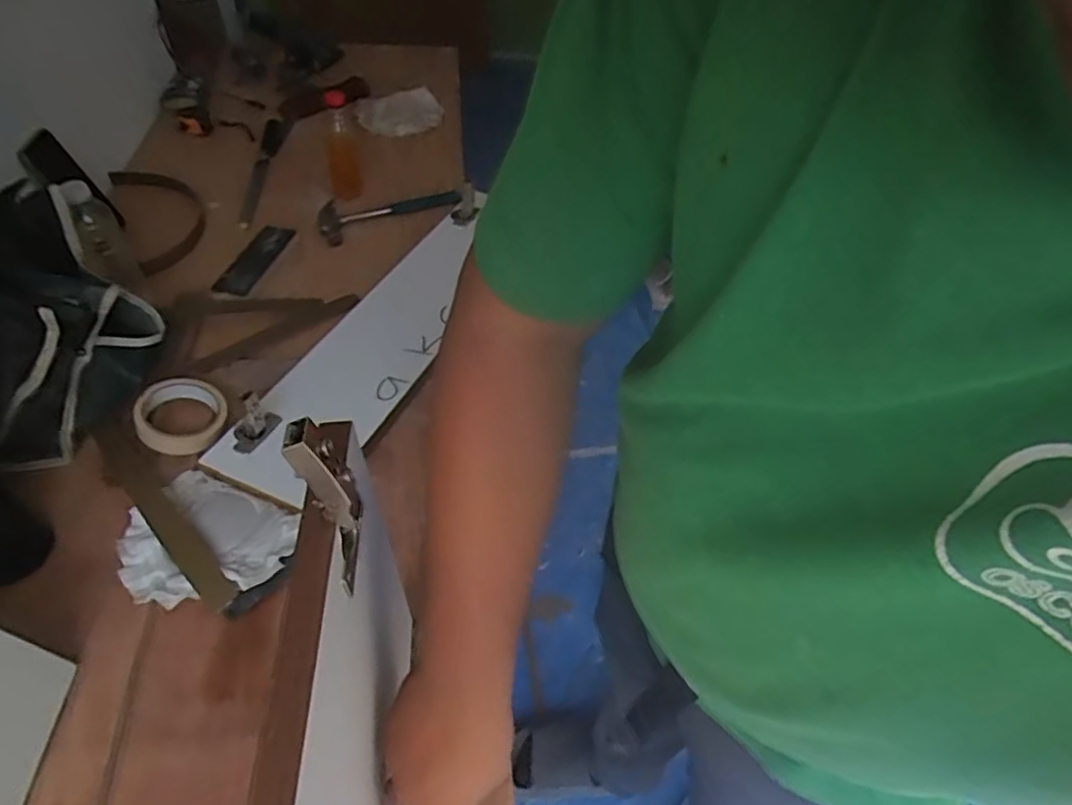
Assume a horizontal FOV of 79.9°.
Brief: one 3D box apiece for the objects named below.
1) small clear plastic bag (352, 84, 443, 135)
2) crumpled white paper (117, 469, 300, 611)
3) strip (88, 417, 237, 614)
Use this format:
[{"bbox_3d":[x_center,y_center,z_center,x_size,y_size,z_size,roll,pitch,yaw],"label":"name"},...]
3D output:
[{"bbox_3d":[-0.290,-0.609,1.337,0.183,0.032,0.125,-19,54,-21],"label":"small clear plastic bag"},{"bbox_3d":[-0.353,0.148,0.676,0.176,0.017,0.144,21,51,12],"label":"crumpled white paper"},{"bbox_3d":[-0.417,0.109,0.700,0.033,0.009,0.308,-35,61,-30],"label":"strip"}]

